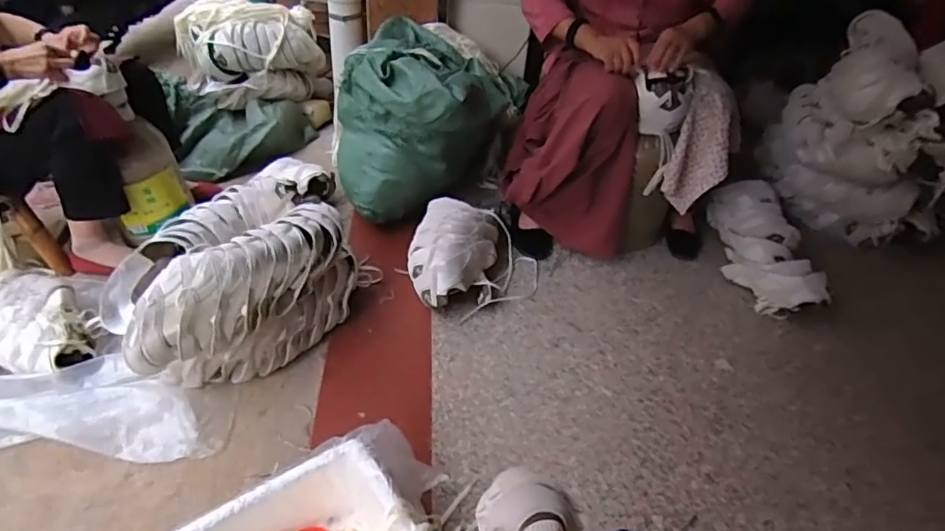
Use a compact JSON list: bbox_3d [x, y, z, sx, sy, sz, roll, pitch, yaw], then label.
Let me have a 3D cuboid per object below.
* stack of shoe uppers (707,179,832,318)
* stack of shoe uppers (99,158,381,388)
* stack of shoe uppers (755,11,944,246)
[{"bbox_3d":[0.740,-0.067,1.407,0.165,0.142,0.401,6,40,1],"label":"stack of shoe uppers"},{"bbox_3d":[-0.468,0.033,1.127,0.304,0.241,0.477,30,46,27],"label":"stack of shoe uppers"},{"bbox_3d":[1.139,-0.371,1.557,0.518,0.449,0.392,30,46,26],"label":"stack of shoe uppers"}]

